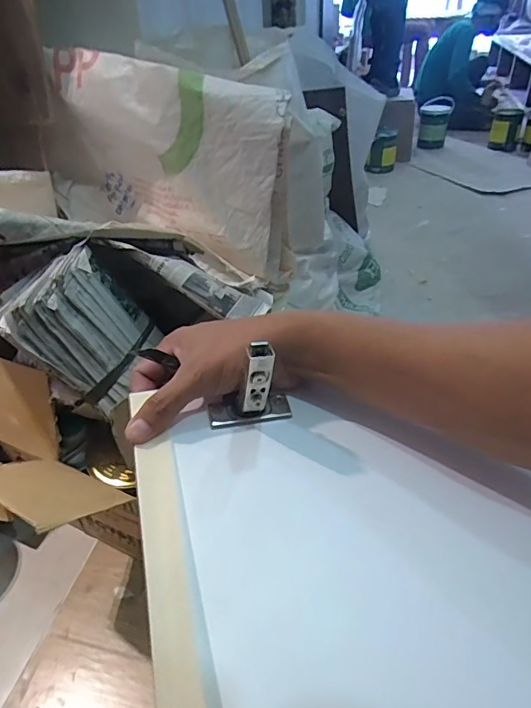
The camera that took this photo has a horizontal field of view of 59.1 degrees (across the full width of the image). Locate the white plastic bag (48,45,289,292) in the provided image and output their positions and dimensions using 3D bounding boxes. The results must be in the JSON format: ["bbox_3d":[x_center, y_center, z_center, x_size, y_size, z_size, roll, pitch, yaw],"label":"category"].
[{"bbox_3d":[-0.186,-0.320,0.825,0.480,0.330,0.100,12,40,20],"label":"white plastic bag"}]

